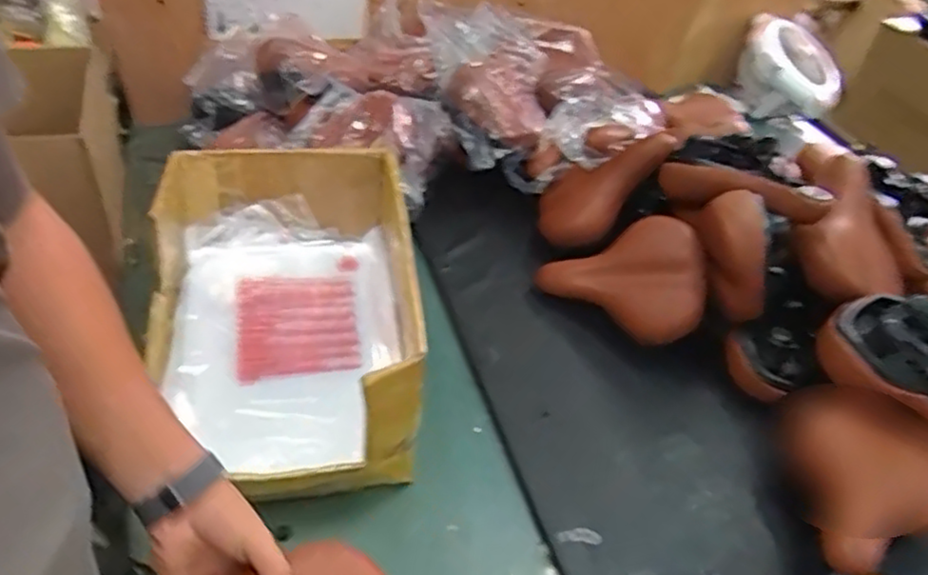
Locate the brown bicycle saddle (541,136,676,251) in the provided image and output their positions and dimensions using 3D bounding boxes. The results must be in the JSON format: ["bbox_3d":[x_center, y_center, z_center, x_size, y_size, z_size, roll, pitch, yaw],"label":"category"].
[{"bbox_3d":[0.231,-0.165,1.115,0.053,0.246,0.127,35,30,-34],"label":"brown bicycle saddle"}]

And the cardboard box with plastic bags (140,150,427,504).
[{"bbox_3d":[-0.225,0.025,0.861,0.303,0.204,0.423,-3,44,-12],"label":"cardboard box with plastic bags"}]

